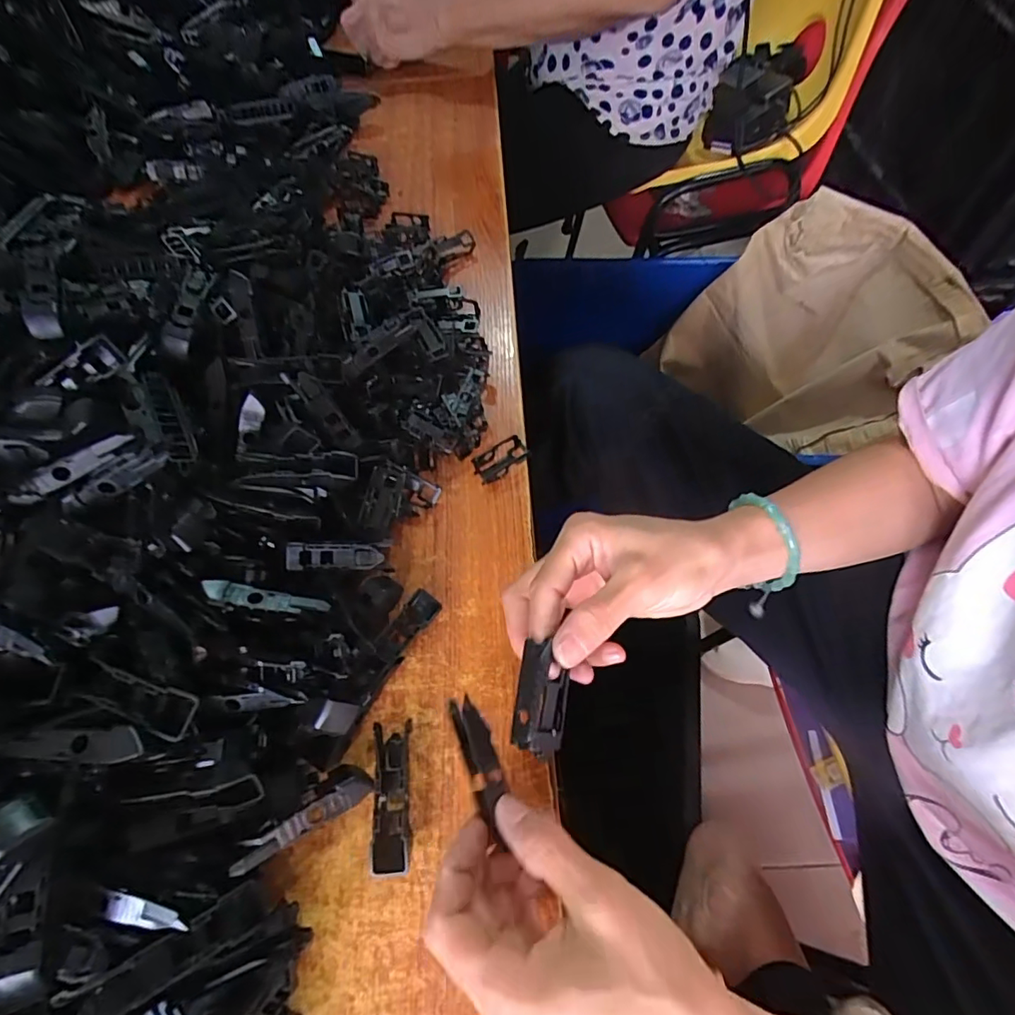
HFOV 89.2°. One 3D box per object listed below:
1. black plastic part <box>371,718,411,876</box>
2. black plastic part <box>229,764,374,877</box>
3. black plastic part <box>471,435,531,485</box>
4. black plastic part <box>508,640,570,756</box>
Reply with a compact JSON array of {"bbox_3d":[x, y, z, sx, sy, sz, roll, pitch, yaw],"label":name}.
[{"bbox_3d":[-0.058,0.147,0.264,0.018,0.014,0.067,-6,61,0],"label":"black plastic part"},{"bbox_3d":[-0.096,0.146,0.243,0.064,0.009,0.017,-25,61,-31],"label":"black plastic part"},{"bbox_3d":[-0.004,-0.033,0.357,0.040,0.011,0.021,-29,64,-12],"label":"black plastic part"},{"bbox_3d":[0.015,0.085,0.226,0.021,0.021,0.041,8,62,8],"label":"black plastic part"}]

